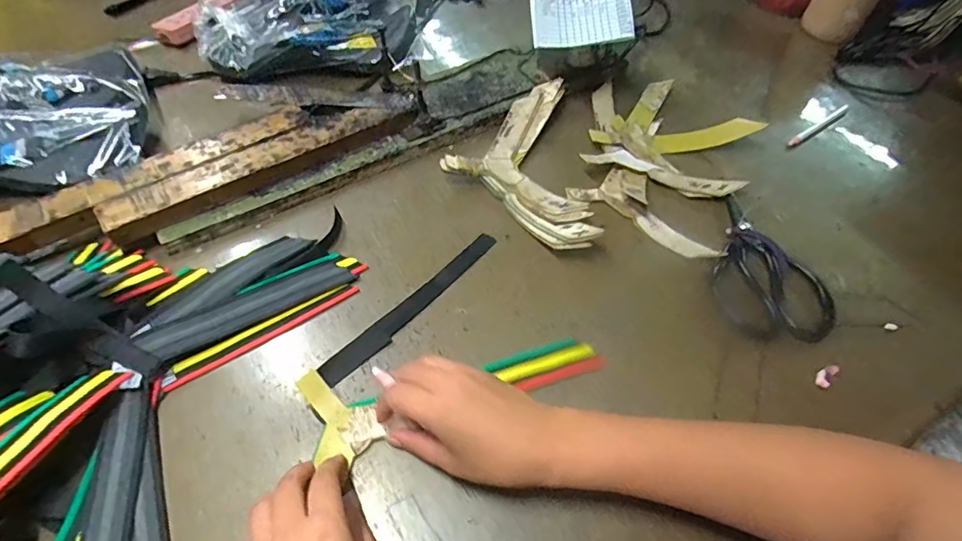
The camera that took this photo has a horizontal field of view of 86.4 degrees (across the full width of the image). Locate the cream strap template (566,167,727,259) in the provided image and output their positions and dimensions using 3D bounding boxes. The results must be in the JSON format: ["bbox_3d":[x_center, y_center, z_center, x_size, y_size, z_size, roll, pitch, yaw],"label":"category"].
[{"bbox_3d":[0.172,-0.061,0.513,0.153,0.011,0.070,35,61,22],"label":"cream strap template"}]

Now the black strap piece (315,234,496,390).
[{"bbox_3d":[-0.056,0.028,0.448,0.021,0.004,0.198,42,62,13],"label":"black strap piece"}]

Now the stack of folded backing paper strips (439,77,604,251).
[{"bbox_3d":[0.081,-0.113,0.537,0.179,0.032,0.178,37,62,23],"label":"stack of folded backing paper strips"}]

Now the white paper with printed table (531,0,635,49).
[{"bbox_3d":[0.107,-0.272,0.548,0.103,0.015,0.062,-3,83,5],"label":"white paper with printed table"}]

